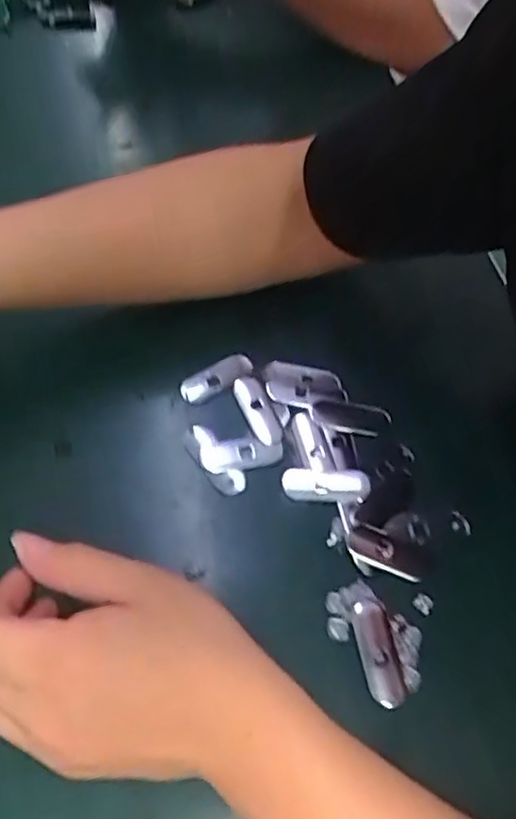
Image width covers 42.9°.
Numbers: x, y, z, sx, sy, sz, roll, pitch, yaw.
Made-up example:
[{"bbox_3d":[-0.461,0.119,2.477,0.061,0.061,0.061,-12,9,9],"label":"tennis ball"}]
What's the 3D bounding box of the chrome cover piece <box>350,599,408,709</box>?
[{"bbox_3d":[0.063,0.125,0.341,0.019,0.009,0.053,-6,60,-6],"label":"chrome cover piece"}]

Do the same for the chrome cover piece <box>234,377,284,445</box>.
[{"bbox_3d":[0.001,0.000,0.418,0.017,0.006,0.049,-25,64,-16],"label":"chrome cover piece"}]

